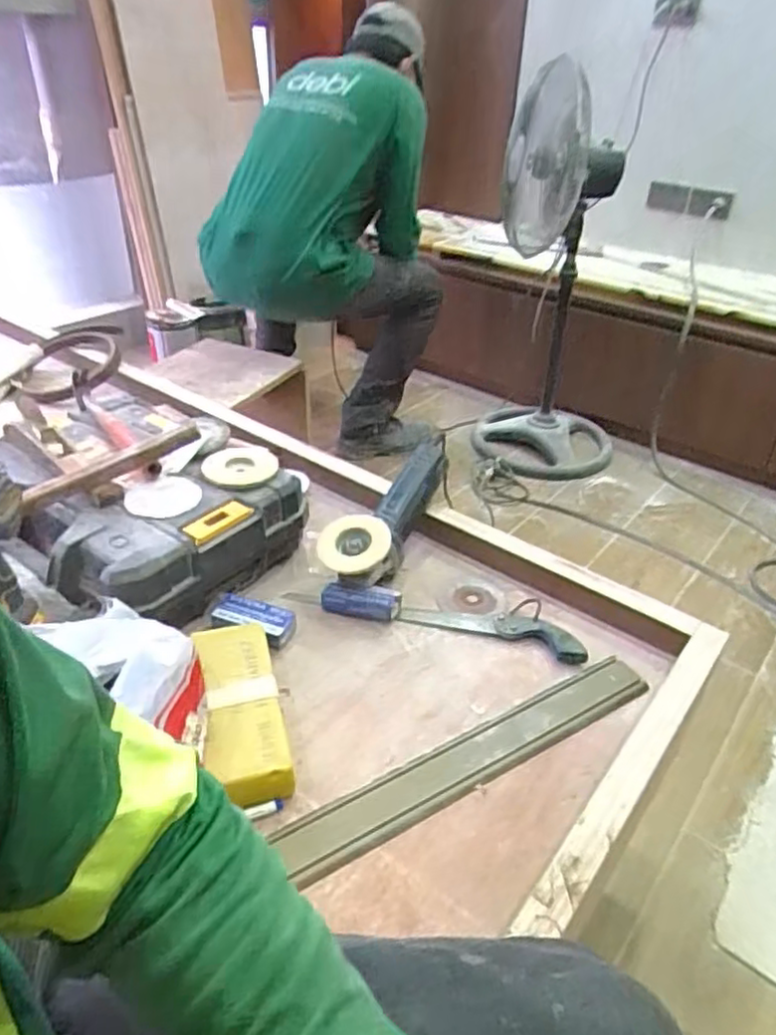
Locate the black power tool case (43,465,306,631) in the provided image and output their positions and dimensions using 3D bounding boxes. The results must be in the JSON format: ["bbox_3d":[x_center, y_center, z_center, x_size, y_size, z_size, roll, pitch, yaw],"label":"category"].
[{"bbox_3d":[-0.261,0.036,0.911,0.165,0.118,0.308,26,41,30],"label":"black power tool case"}]

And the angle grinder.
[{"bbox_3d":[0.008,-0.017,1.009,0.094,0.082,0.350,15,37,18],"label":"angle grinder"}]

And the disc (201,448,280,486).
[{"bbox_3d":[-0.203,-0.074,0.967,0.095,0.016,0.094,2,34,-1],"label":"disc"}]

